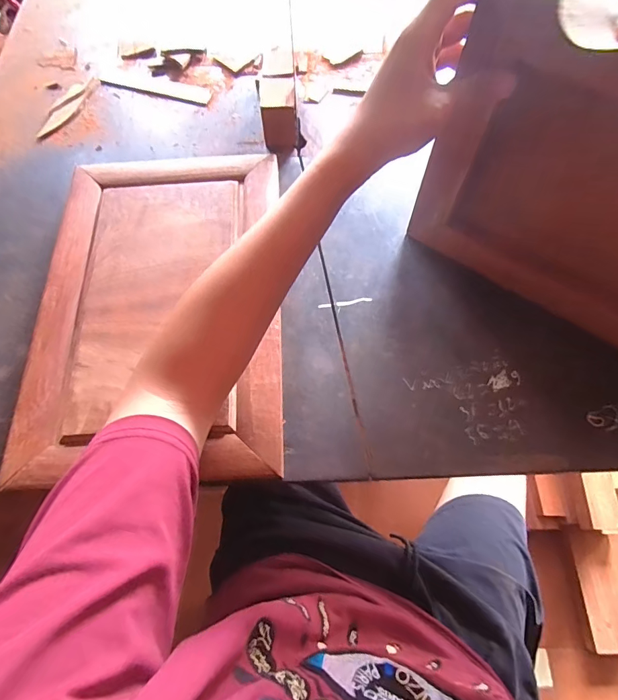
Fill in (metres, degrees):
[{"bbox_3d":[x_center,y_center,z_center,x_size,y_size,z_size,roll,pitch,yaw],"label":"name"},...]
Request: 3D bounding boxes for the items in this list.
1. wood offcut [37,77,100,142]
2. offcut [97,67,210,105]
[{"bbox_3d":[-0.336,-0.336,0.546,0.039,0.004,0.127,15,68,8],"label":"wood offcut"},{"bbox_3d":[-0.220,-0.381,0.568,0.167,0.010,0.033,16,68,8],"label":"offcut"}]

